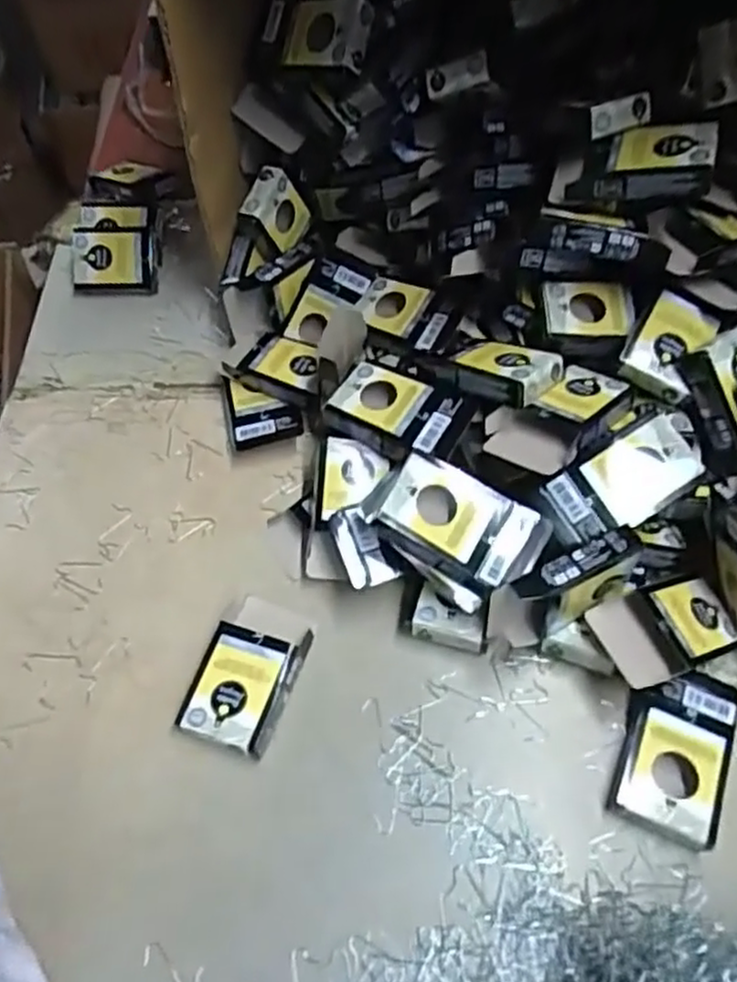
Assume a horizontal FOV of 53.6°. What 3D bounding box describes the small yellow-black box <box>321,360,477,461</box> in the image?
[{"bbox_3d":[0.019,-0.053,0.511,0.095,0.027,0.058,26,61,18],"label":"small yellow-black box"}]

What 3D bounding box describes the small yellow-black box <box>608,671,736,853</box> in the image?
[{"bbox_3d":[0.184,0.156,0.439,0.058,0.024,0.095,21,60,13],"label":"small yellow-black box"}]

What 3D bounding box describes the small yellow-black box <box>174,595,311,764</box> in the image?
[{"bbox_3d":[-0.077,0.116,0.470,0.060,0.021,0.096,16,59,10],"label":"small yellow-black box"}]

